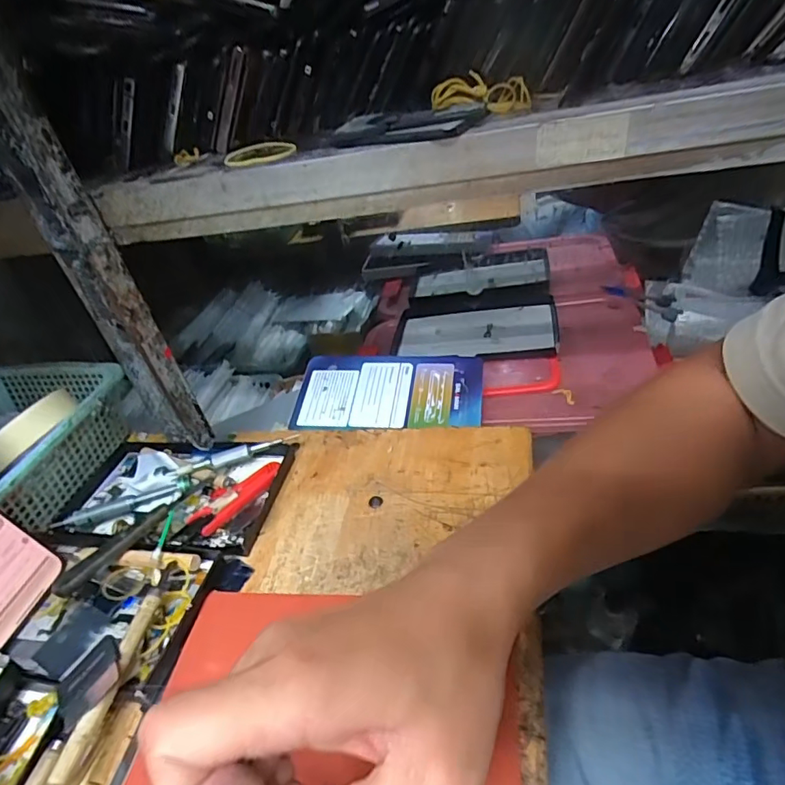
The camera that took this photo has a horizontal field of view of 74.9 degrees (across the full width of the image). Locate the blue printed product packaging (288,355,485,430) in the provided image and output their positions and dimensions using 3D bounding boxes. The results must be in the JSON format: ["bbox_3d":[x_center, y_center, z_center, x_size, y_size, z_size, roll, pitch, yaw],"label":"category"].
[{"bbox_3d":[-0.004,-0.001,0.510,0.184,0.010,0.094,-2,54,8],"label":"blue printed product packaging"}]

